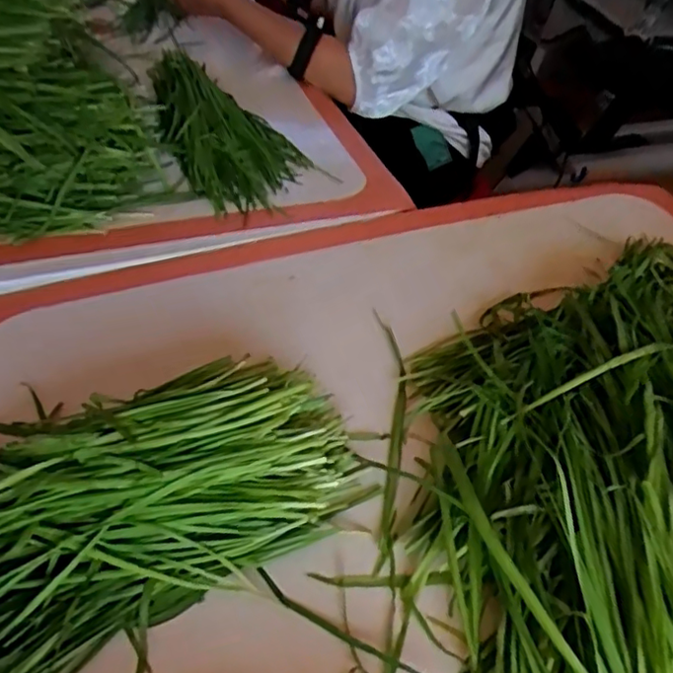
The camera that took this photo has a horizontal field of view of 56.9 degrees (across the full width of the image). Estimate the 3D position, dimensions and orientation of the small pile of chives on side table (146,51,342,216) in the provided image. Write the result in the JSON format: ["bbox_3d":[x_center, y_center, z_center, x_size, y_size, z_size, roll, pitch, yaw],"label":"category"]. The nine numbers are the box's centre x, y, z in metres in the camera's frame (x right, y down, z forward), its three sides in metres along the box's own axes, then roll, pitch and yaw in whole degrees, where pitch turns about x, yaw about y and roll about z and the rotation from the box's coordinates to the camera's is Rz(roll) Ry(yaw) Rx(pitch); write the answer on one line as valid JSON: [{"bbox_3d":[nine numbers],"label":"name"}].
[{"bbox_3d":[-0.142,-0.258,0.755,0.156,0.054,0.318,-19,51,-22],"label":"small pile of chives on side table"}]

